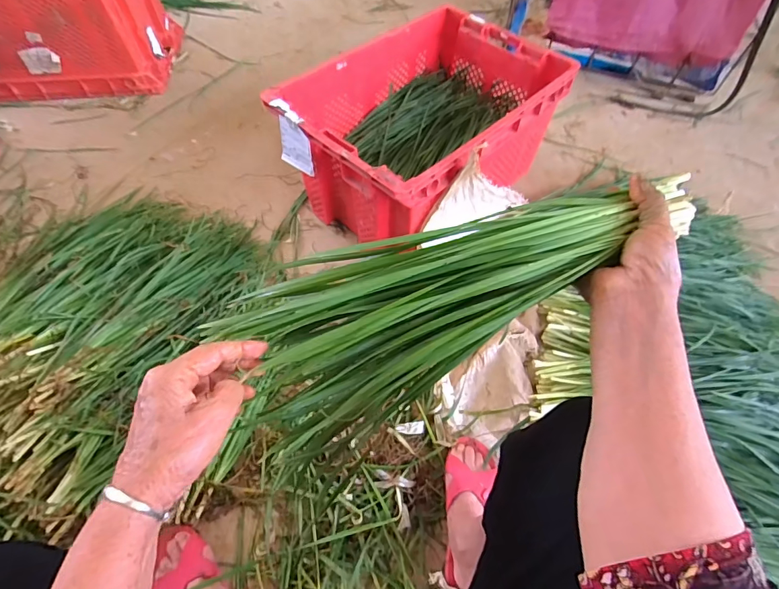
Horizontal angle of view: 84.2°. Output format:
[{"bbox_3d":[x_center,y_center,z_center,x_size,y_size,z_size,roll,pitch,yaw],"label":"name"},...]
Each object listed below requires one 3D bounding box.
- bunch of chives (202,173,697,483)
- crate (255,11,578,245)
[{"bbox_3d":[0.048,0.003,0.402,0.381,0.122,0.092,-20,56,8],"label":"bunch of chives"},{"bbox_3d":[0.082,-0.397,1.063,0.417,0.270,0.621,40,64,20],"label":"crate"}]

